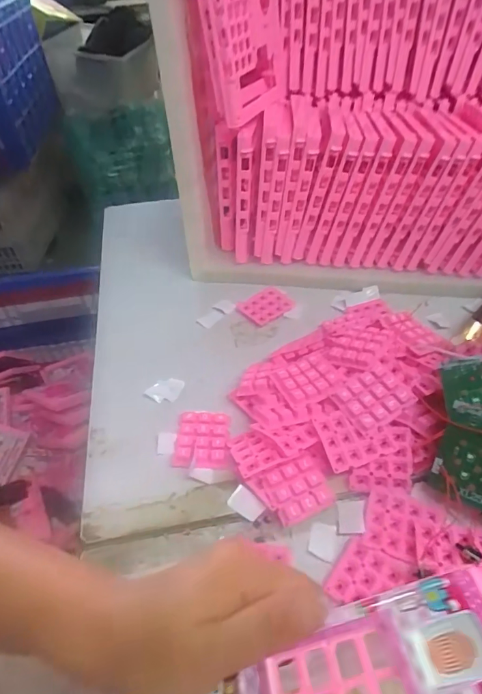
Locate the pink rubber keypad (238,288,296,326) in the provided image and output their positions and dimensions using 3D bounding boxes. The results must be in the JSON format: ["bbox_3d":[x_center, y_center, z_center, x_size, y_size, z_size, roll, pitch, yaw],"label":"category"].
[{"bbox_3d":[0.035,-0.053,0.545,0.062,0.005,0.049,-29,51,-23],"label":"pink rubber keypad"}]

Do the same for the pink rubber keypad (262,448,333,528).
[{"bbox_3d":[0.047,0.118,0.357,0.047,0.013,0.046,-18,47,-14],"label":"pink rubber keypad"}]

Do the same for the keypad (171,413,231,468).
[{"bbox_3d":[-0.036,0.088,0.402,0.049,0.013,0.057,-2,46,1],"label":"keypad"}]

